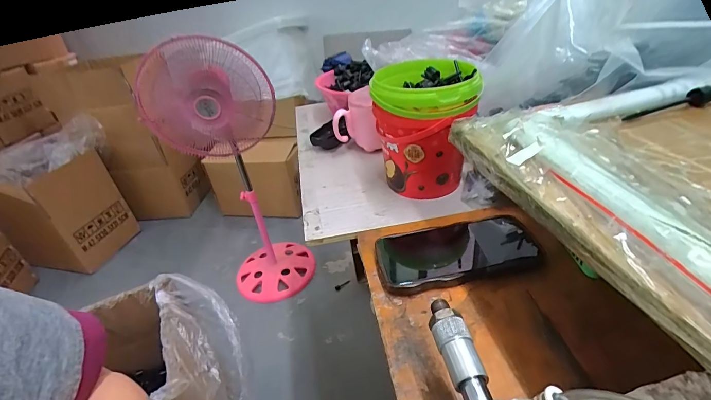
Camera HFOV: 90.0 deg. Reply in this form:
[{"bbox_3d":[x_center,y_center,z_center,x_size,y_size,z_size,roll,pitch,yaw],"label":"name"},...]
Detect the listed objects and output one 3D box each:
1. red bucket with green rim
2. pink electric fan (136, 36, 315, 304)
[{"bbox_3d":[0.090,-0.092,0.479,0.125,0.153,0.127,-2,35,7],"label":"red bucket with green rim"},{"bbox_3d":[-0.393,-0.060,1.179,0.350,0.865,0.324,-20,37,-17],"label":"pink electric fan"}]

